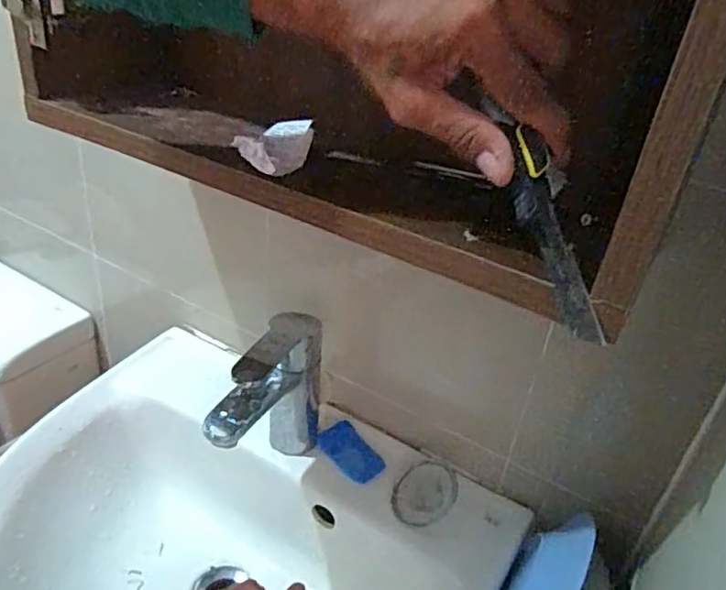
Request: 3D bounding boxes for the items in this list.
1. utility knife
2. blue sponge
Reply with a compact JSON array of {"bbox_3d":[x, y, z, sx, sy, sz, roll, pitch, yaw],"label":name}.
[{"bbox_3d":[0.094,-0.046,0.314,0.023,0.148,0.024,-21,-2,-39],"label":"utility knife"},{"bbox_3d":[-0.013,0.163,0.615,0.043,0.017,0.072,-18,39,-36],"label":"blue sponge"}]

